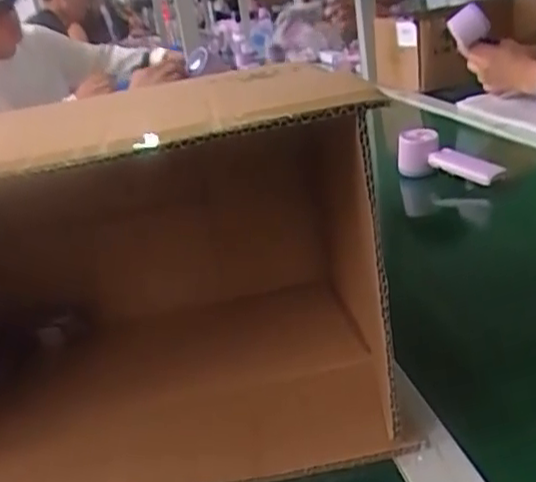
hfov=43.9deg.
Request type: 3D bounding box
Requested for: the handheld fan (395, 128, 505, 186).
[{"bbox_3d":[0.258,-0.118,0.926,0.155,0.067,0.057,5,24,43],"label":"handheld fan"}]

